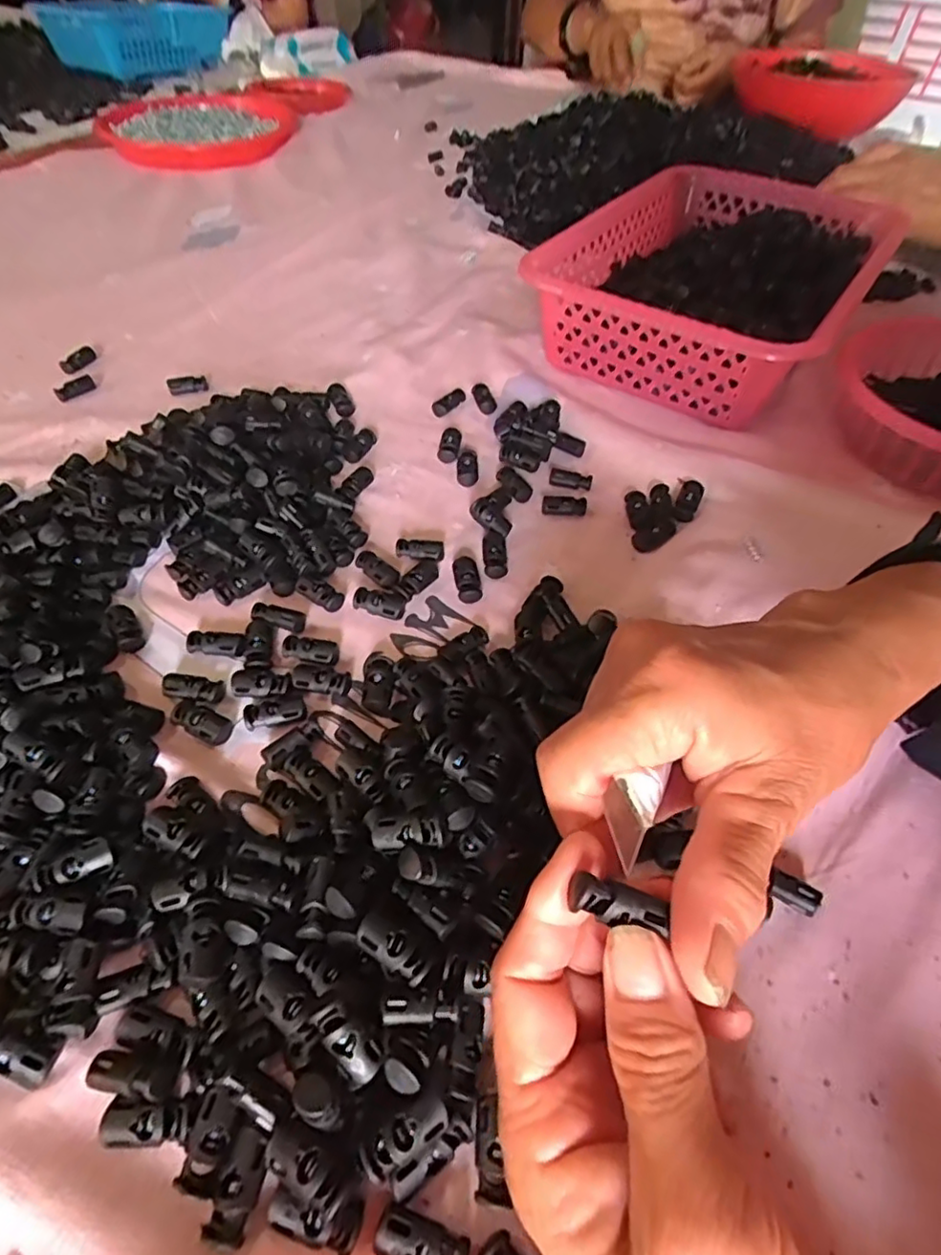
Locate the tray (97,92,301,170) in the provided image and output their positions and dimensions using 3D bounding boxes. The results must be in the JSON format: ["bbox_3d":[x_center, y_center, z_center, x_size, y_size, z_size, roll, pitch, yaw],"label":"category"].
[{"bbox_3d":[-0.366,-0.685,0.840,0.255,0.037,0.234,-11,53,-11],"label":"tray"}]

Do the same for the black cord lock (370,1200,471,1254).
[{"bbox_3d":[-0.014,0.180,0.179,0.027,0.008,0.012,16,53,12],"label":"black cord lock"}]

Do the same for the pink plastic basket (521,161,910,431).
[{"bbox_3d":[0.202,-0.282,0.503,0.201,0.076,0.305,30,57,21],"label":"pink plastic basket"}]

